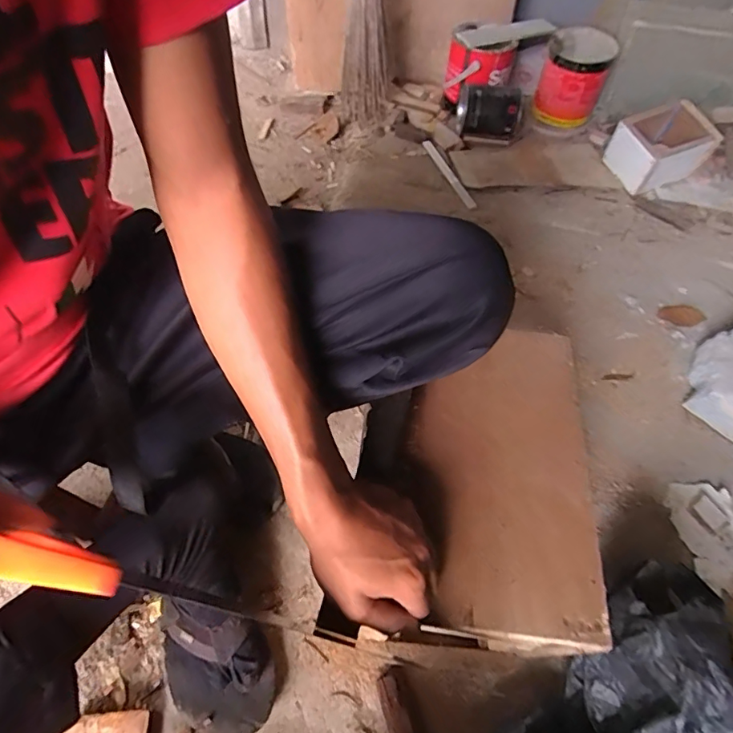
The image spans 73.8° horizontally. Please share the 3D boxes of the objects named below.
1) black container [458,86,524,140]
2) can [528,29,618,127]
[{"bbox_3d":[0.283,-0.591,1.132,0.139,0.094,0.110,4,57,2],"label":"black container"},{"bbox_3d":[0.491,-0.688,1.168,0.144,0.163,0.146,0,57,-1],"label":"can"}]

